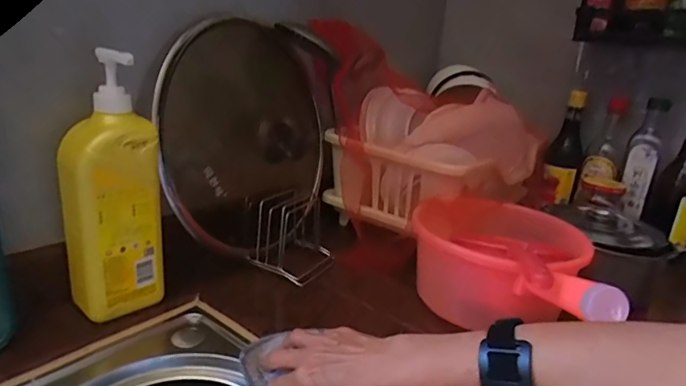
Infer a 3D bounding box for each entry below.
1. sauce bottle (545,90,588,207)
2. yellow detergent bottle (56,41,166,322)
[{"bbox_3d":[0.435,-0.088,0.910,0.062,0.208,0.061,14,20,26],"label":"sauce bottle"},{"bbox_3d":[-0.243,-0.003,0.494,0.049,0.268,0.084,19,23,37],"label":"yellow detergent bottle"}]

